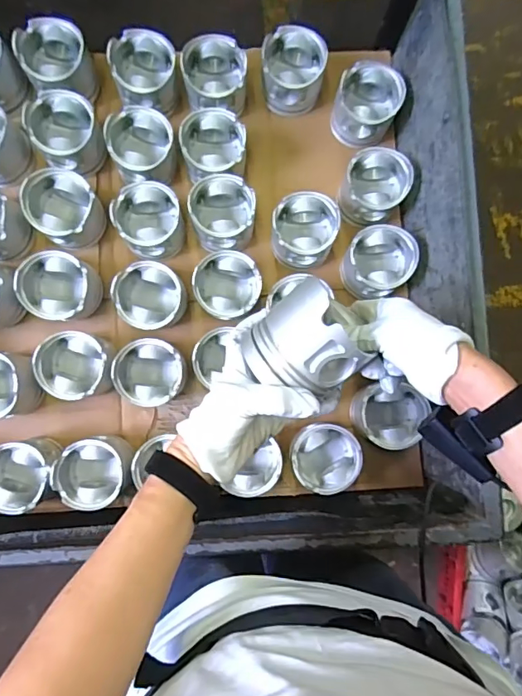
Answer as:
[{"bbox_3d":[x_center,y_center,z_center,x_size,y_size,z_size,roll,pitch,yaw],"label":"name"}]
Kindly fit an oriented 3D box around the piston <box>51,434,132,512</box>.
[{"bbox_3d":[-0.231,0.172,0.691,0.089,0.090,0.092,0,86,-2],"label":"piston"}]

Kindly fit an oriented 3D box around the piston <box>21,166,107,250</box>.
[{"bbox_3d":[-0.279,-0.198,0.705,0.098,0.079,0.095,0,86,-2],"label":"piston"}]

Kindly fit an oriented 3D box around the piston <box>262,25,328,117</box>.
[{"bbox_3d":[0.047,-0.418,0.754,0.092,0.094,0.089,0,86,-2],"label":"piston"}]

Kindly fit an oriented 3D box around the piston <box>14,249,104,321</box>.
[{"bbox_3d":[-0.282,-0.083,0.697,0.092,0.082,0.089,0,86,-2],"label":"piston"}]

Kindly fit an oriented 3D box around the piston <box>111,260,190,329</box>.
[{"bbox_3d":[-0.160,-0.071,0.720,0.095,0.085,0.095,0,86,-2],"label":"piston"}]

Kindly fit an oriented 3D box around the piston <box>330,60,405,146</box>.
[{"bbox_3d":[0.160,-0.367,0.755,0.094,0.091,0.094,0,86,-2],"label":"piston"}]

